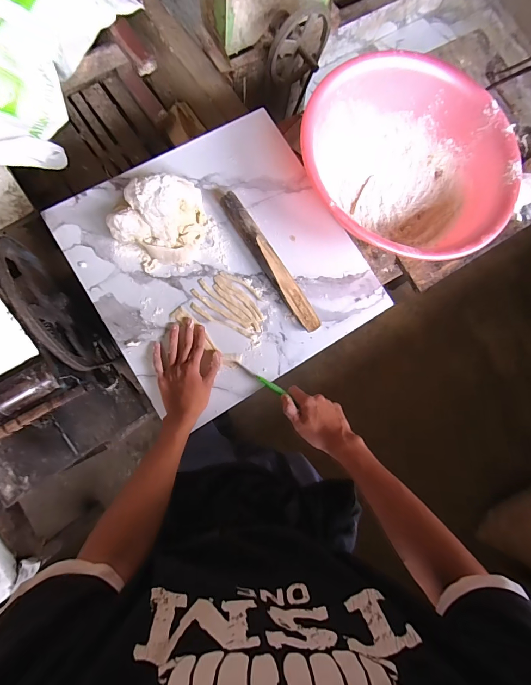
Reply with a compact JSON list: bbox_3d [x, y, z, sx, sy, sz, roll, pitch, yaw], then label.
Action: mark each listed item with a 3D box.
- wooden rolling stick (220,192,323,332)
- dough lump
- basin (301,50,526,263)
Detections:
[{"bbox_3d":[0.009,-0.151,0.638,0.038,0.029,0.296,-35,86,-8],"label":"wooden rolling stick"},{"bbox_3d":[-0.195,-0.227,0.614,0.159,0.063,0.153,12,80,-5],"label":"dough lump"},{"bbox_3d":[0.268,-0.338,0.668,0.395,0.131,0.387,1,82,-4],"label":"basin"}]

